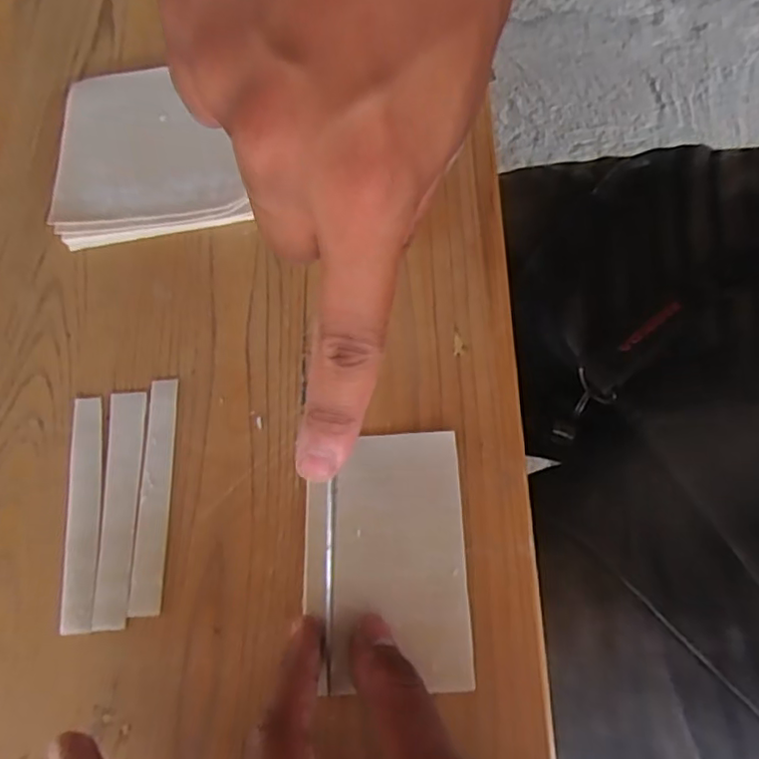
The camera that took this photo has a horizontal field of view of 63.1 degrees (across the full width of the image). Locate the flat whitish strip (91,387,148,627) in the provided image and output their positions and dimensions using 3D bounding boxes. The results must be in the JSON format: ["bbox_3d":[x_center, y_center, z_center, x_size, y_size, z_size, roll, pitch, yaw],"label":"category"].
[{"bbox_3d":[-0.109,0.051,0.259,0.015,0.004,0.098,-5,69,0],"label":"flat whitish strip"}]

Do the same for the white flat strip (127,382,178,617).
[{"bbox_3d":[-0.095,0.046,0.260,0.013,0.004,0.098,-2,69,1],"label":"white flat strip"}]

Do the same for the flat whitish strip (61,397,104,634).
[{"bbox_3d":[-0.124,0.053,0.259,0.014,0.004,0.097,-6,69,0],"label":"flat whitish strip"}]

